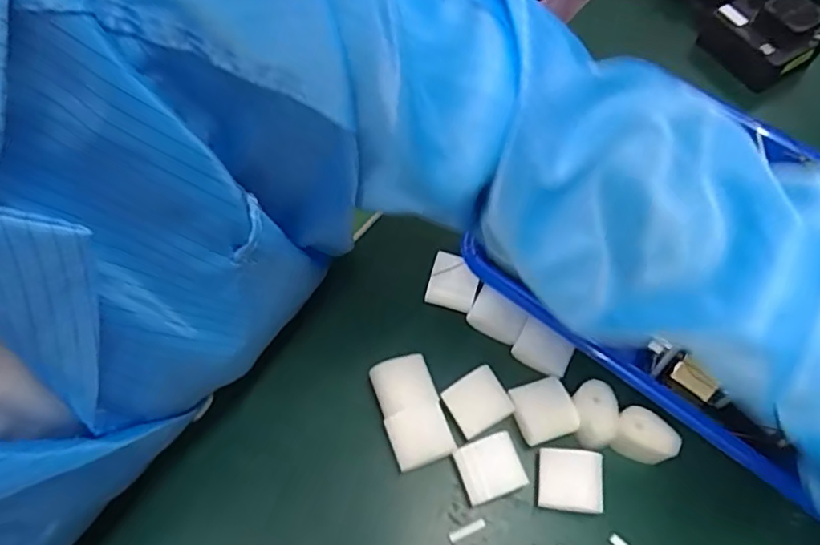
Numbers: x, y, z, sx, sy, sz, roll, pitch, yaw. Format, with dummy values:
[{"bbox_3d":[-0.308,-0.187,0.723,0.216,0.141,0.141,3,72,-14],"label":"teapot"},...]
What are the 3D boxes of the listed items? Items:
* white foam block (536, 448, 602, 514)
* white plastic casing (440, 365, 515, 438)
[{"bbox_3d":[0.095,0.125,0.349,0.036,0.021,0.033,7,62,3],"label":"white foam block"},{"bbox_3d":[0.043,0.082,0.369,0.035,0.015,0.032,-27,66,-16],"label":"white plastic casing"}]

